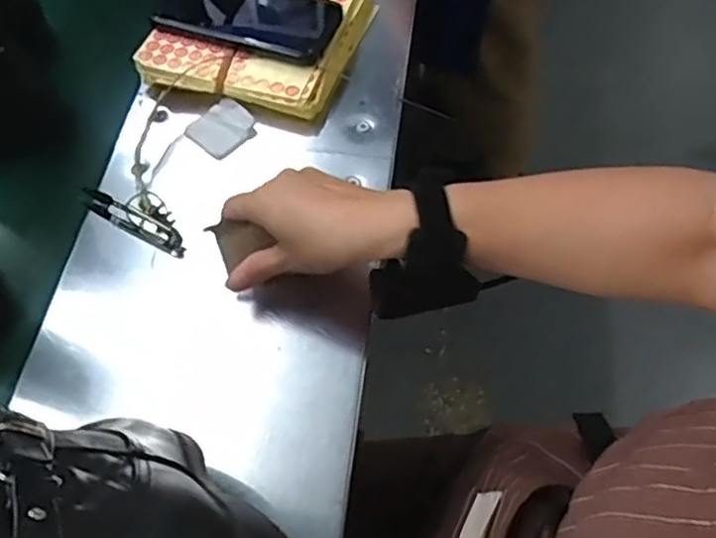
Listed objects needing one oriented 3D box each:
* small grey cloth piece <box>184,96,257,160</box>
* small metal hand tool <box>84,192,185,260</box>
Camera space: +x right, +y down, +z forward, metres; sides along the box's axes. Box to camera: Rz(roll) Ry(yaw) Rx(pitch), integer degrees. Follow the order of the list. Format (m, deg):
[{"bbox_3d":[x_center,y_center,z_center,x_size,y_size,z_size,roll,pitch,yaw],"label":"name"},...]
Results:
[{"bbox_3d":[-0.117,-0.122,0.576,0.052,0.013,0.048,38,68,20],"label":"small grey cloth piece"},{"bbox_3d":[-0.178,-0.039,0.528,0.094,0.024,0.018,29,65,17],"label":"small metal hand tool"}]

